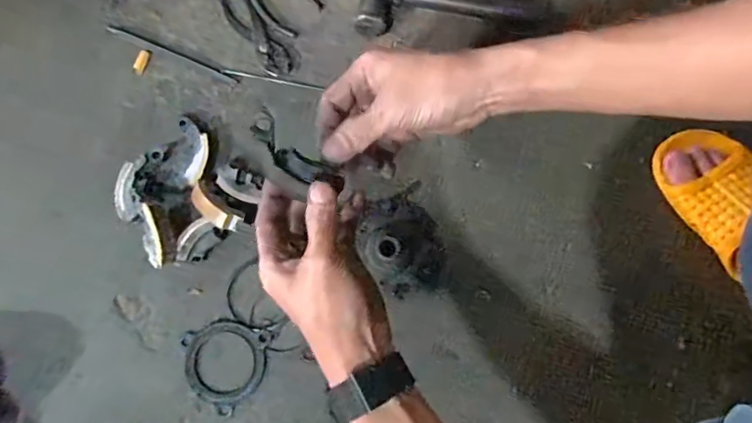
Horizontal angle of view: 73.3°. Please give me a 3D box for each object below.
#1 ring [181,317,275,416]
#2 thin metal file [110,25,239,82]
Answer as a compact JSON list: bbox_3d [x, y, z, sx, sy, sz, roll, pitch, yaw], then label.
[{"bbox_3d":[-0.145,0.143,0.472,0.081,0.007,0.080,0,78,-1],"label":"ring"},{"bbox_3d":[-0.215,-0.169,0.542,0.152,0.006,0.009,22,79,3],"label":"thin metal file"}]

